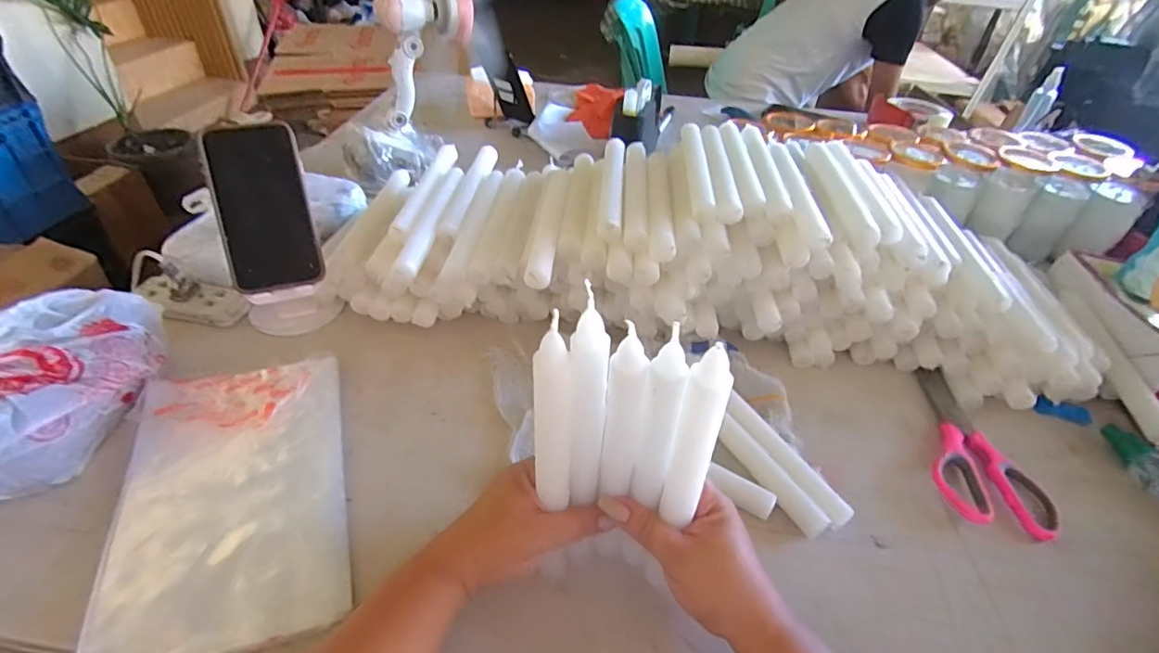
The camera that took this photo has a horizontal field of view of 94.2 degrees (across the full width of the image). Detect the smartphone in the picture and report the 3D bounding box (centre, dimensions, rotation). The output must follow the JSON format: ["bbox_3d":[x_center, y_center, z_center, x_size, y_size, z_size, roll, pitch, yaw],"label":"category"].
[{"bbox_3d":[-0.303,-0.113,0.517,0.079,0.156,0.008,-12,5,-21],"label":"smartphone"}]

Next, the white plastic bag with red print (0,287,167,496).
[{"bbox_3d":[-0.436,0.050,0.434,0.106,0.075,0.205,11,43,6],"label":"white plastic bag with red print"}]

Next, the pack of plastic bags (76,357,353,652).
[{"bbox_3d":[-0.266,0.125,0.416,0.154,0.014,0.247,-12,45,-18],"label":"pack of plastic bags"}]

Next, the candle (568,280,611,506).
[{"bbox_3d":[0.005,0.050,0.316,0.020,0.148,0.017,-4,31,-10],"label":"candle"}]

